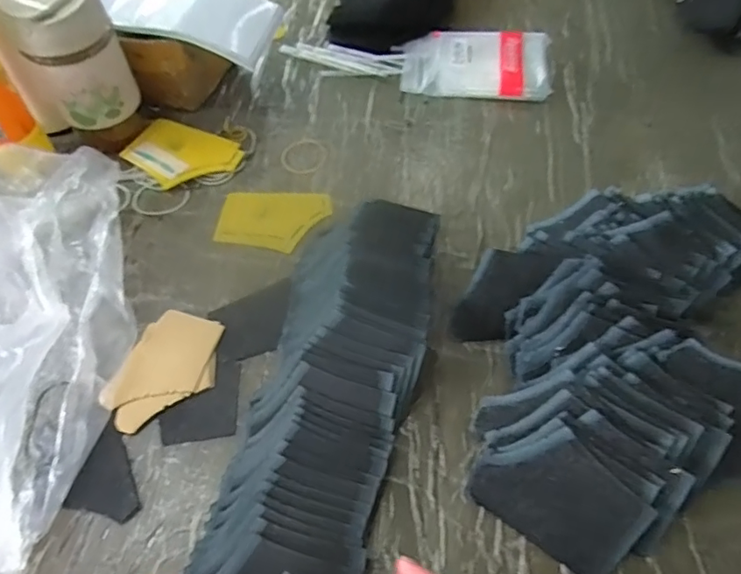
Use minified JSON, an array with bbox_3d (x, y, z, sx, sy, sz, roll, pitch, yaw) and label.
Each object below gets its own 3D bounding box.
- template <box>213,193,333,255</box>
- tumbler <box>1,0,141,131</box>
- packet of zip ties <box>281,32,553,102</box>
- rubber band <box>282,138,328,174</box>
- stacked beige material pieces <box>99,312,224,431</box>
[{"bbox_3d":[-0.095,-0.066,0.531,0.104,0.004,0.067,4,61,2],"label":"template"},{"bbox_3d":[-0.283,-0.220,0.528,0.078,0.149,0.072,0,56,0],"label":"tumbler"},{"bbox_3d":[0.056,-0.276,0.655,0.320,0.033,0.100,8,56,5],"label":"packet of zip ties"},{"bbox_3d":[-0.071,-0.142,0.581,0.047,0.004,0.053,25,59,15],"label":"rubber band"},{"bbox_3d":[-0.161,0.067,0.432,0.069,0.008,0.102,17,57,6],"label":"stacked beige material pieces"}]

